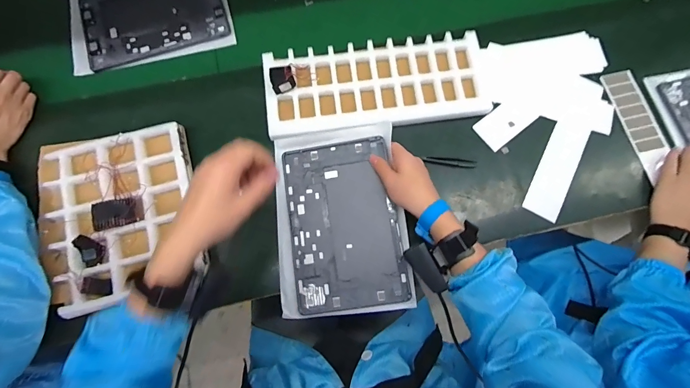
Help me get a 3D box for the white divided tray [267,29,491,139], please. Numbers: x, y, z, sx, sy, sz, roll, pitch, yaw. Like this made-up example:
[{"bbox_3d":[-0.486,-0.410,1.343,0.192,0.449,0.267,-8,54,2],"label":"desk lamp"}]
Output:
[{"bbox_3d":[0.054,-0.190,0.590,0.372,0.035,0.154,-7,75,-2],"label":"white divided tray"}]

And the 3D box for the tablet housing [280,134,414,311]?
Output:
[{"bbox_3d":[0.000,0.044,0.535,0.169,0.010,0.254,-9,79,5],"label":"tablet housing"}]

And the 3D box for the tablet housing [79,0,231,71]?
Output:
[{"bbox_3d":[-0.362,-0.337,0.661,0.255,0.016,0.168,-18,75,-5],"label":"tablet housing"}]

